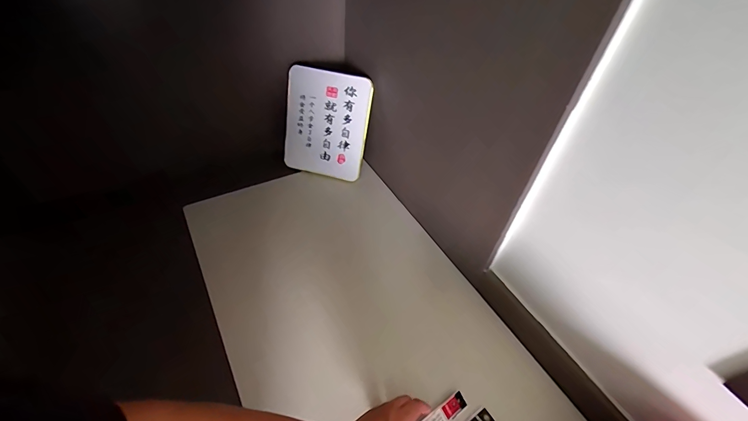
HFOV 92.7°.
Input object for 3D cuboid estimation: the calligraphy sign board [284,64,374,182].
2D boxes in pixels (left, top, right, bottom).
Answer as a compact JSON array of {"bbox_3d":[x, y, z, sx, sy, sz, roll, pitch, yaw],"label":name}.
[{"bbox_3d":[-0.110,-0.197,0.842,0.191,0.244,0.030,15,28,7],"label":"calligraphy sign board"}]

